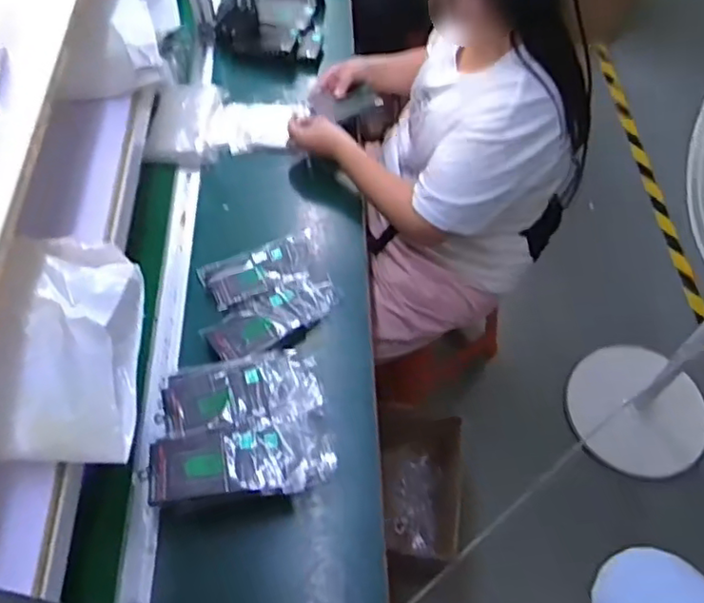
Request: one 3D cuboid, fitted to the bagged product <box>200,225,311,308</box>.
[{"bbox_3d":[-0.151,-0.049,1.028,0.191,0.018,0.100,-18,60,-10],"label":"bagged product"}]

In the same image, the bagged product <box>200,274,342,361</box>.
[{"bbox_3d":[-0.120,0.024,0.978,0.218,0.025,0.095,-27,62,-15],"label":"bagged product"}]

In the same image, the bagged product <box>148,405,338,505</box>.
[{"bbox_3d":[-0.134,0.207,0.804,0.247,0.042,0.108,-5,57,-22],"label":"bagged product"}]

